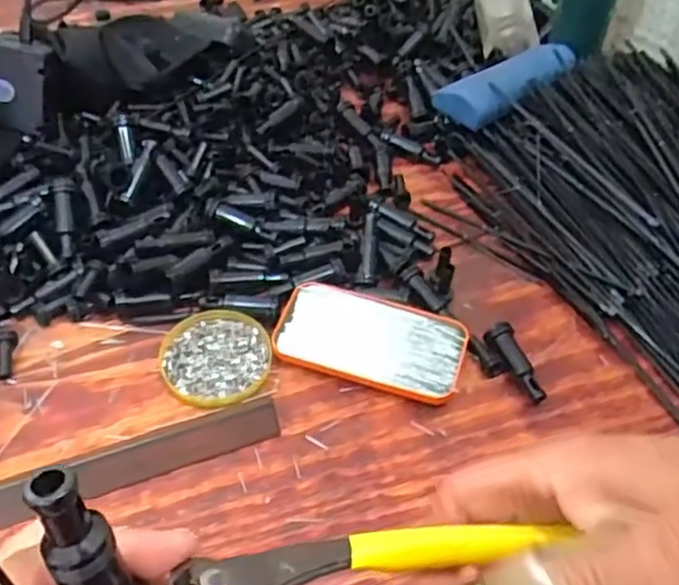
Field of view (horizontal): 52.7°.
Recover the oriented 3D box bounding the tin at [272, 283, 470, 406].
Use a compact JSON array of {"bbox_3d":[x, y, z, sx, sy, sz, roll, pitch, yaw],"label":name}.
[{"bbox_3d":[0.026,0.035,0.544,0.145,0.017,0.080,16,50,11],"label":"tin"}]

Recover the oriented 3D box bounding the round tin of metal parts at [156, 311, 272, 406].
[{"bbox_3d":[-0.094,0.050,0.530,0.081,0.011,0.081,2,49,-2],"label":"round tin of metal parts"}]

